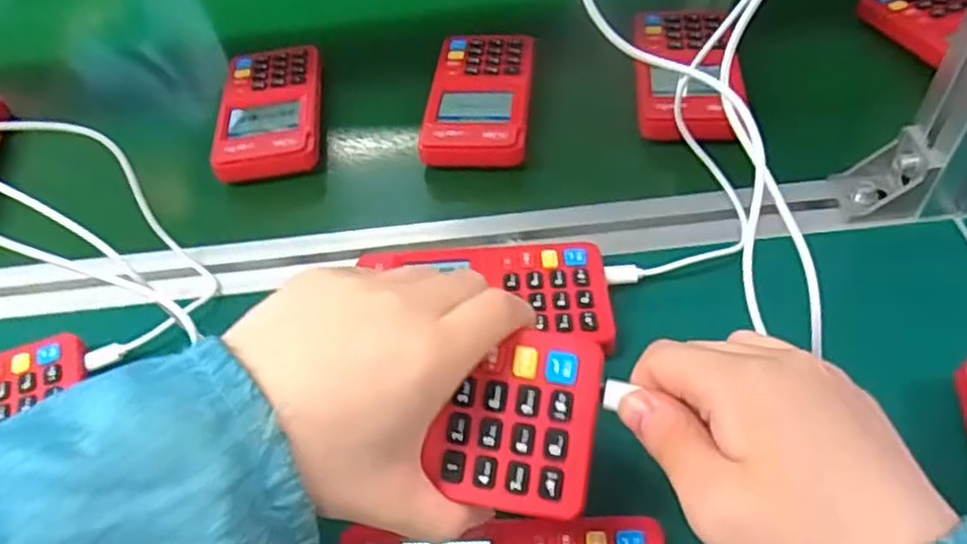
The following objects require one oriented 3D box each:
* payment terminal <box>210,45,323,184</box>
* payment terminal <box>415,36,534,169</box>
[{"bbox_3d":[-0.152,-0.121,0.517,0.072,0.015,0.133,-8,51,0],"label":"payment terminal"},{"bbox_3d":[-0.002,-0.127,0.504,0.068,0.018,0.132,1,52,8],"label":"payment terminal"}]

